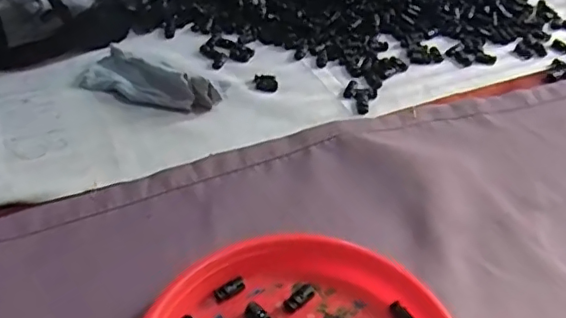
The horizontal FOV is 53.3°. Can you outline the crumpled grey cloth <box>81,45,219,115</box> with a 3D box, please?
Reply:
[{"bbox_3d":[-0.166,-0.094,0.679,0.176,0.040,0.060,24,48,21],"label":"crumpled grey cloth"}]

